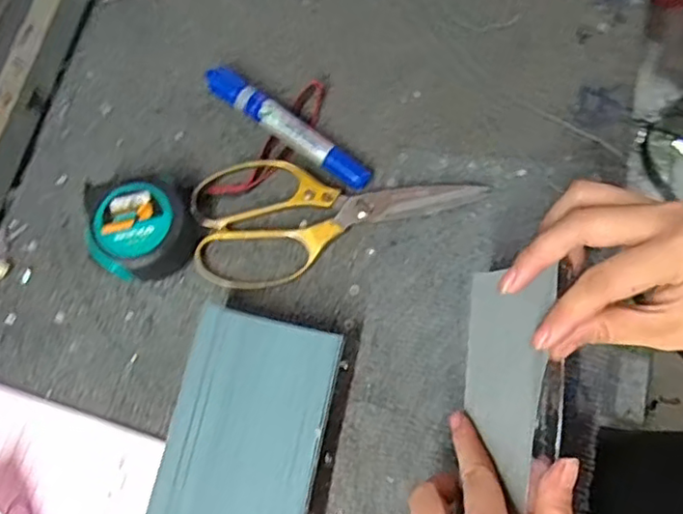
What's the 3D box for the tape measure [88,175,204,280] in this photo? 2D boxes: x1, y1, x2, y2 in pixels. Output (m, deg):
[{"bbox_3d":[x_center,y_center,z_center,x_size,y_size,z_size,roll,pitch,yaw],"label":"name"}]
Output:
[{"bbox_3d":[-0.124,-0.020,0.407,0.067,0.043,0.069,-16,74,-4],"label":"tape measure"}]

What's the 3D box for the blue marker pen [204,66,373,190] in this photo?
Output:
[{"bbox_3d":[-0.039,-0.092,0.438,0.140,0.018,0.021,36,77,10],"label":"blue marker pen"}]

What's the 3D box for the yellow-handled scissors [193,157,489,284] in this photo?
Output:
[{"bbox_3d":[-0.003,-0.035,0.422,0.192,0.014,0.080,-13,74,-3],"label":"yellow-handled scissors"}]

